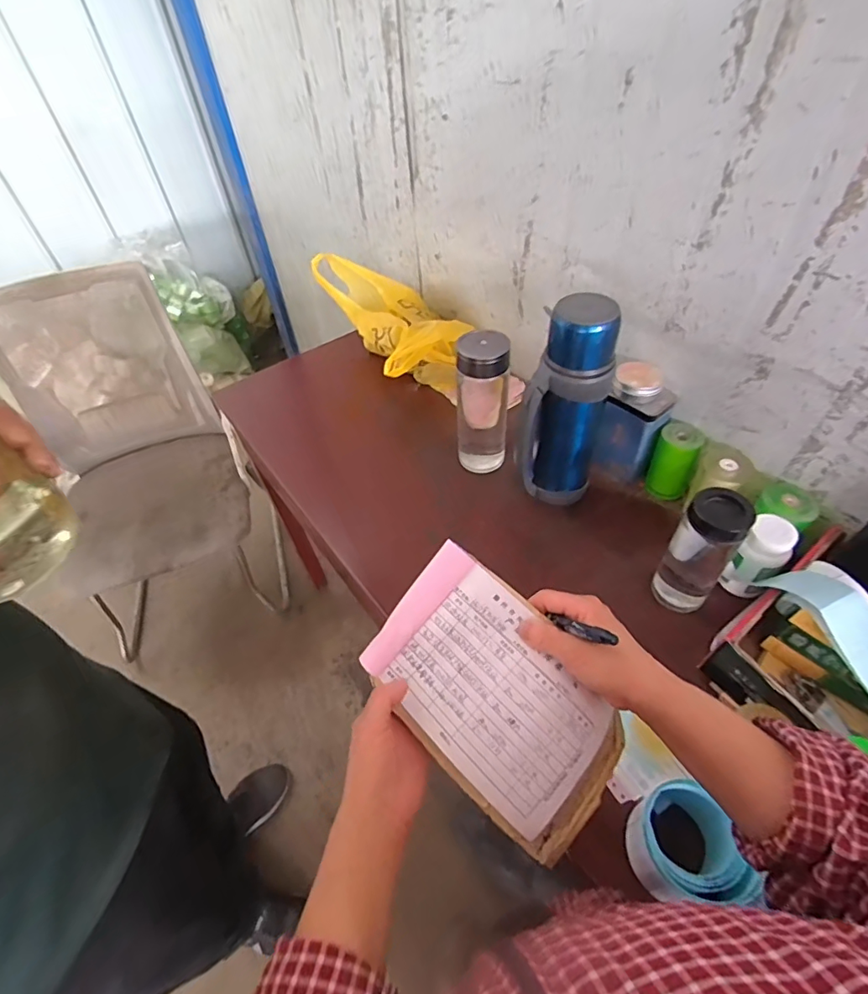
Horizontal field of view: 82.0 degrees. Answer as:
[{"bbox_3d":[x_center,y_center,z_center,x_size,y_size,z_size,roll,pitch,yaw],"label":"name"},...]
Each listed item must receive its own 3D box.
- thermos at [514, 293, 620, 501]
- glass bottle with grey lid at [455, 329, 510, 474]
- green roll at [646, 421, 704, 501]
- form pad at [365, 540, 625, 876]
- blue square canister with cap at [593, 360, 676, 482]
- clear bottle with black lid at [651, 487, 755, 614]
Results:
[{"bbox_3d":[0.177,-0.120,0.686,0.105,0.294,0.077,7,51,10],"label":"thermos"},{"bbox_3d":[0.075,-0.128,0.764,0.077,0.223,0.080,1,50,5],"label":"glass bottle with grey lid"},{"bbox_3d":[0.362,-0.052,0.755,0.057,0.101,0.060,-2,50,2],"label":"green roll"},{"bbox_3d":[0.052,0.159,0.412,0.211,0.033,0.138,40,84,17],"label":"form pad"},{"bbox_3d":[0.309,-0.114,0.777,0.093,0.177,0.083,27,57,24],"label":"blue square canister with cap"},{"bbox_3d":[0.324,0.069,0.611,0.068,0.177,0.064,35,60,29],"label":"clear bottle with black lid"}]

